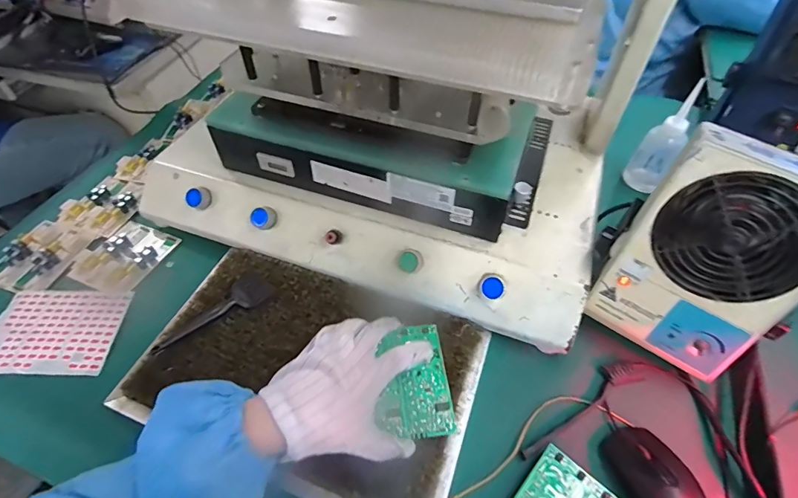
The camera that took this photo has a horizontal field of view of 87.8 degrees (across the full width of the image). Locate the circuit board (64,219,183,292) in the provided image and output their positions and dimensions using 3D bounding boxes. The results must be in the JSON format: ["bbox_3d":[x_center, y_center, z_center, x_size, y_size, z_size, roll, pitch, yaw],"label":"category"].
[{"bbox_3d":[-0.379,0.008,0.576,0.096,0.018,0.111,18,54,17],"label":"circuit board"}]

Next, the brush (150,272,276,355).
[{"bbox_3d":[-0.222,0.071,0.492,0.139,0.008,0.048,-29,55,-19],"label":"brush"}]

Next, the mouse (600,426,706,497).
[{"bbox_3d":[0.245,0.224,0.385,0.061,0.032,0.114,-14,51,-8],"label":"mouse"}]

